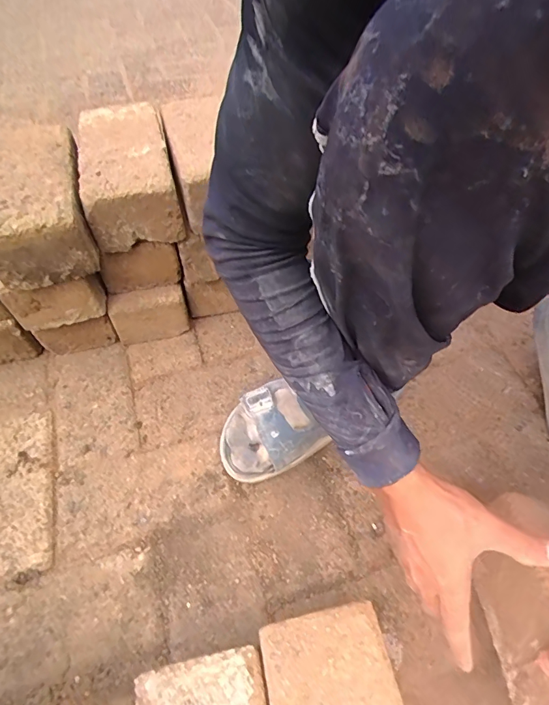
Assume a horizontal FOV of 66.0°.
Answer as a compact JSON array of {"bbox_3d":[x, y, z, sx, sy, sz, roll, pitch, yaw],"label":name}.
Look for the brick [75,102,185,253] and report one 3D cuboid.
[{"bbox_3d":[-0.184,-0.227,0.530,0.102,0.072,0.196,-13,54,-8],"label":"brick"}]

